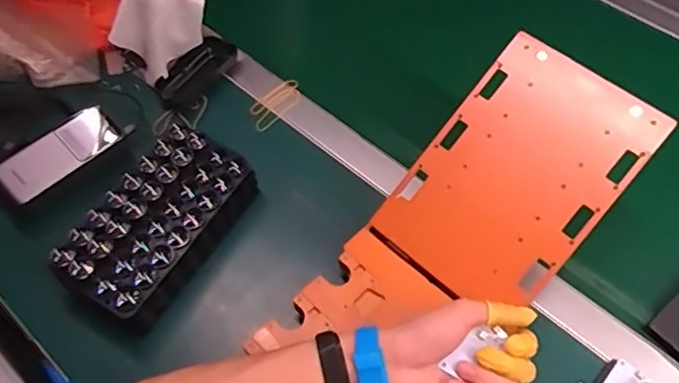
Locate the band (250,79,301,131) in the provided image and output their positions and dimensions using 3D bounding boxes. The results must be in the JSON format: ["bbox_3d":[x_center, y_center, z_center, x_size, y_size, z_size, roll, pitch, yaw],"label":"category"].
[{"bbox_3d":[-0.083,-0.110,0.720,0.041,0.012,0.087,32,64,18],"label":"band"}]

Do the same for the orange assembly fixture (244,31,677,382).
[{"bbox_3d":[0.085,0.075,0.522,0.177,0.066,0.466,36,81,22],"label":"orange assembly fixture"}]

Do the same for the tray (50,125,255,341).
[{"bbox_3d":[-0.176,0.034,0.580,0.105,0.064,0.198,28,63,16],"label":"tray"}]

